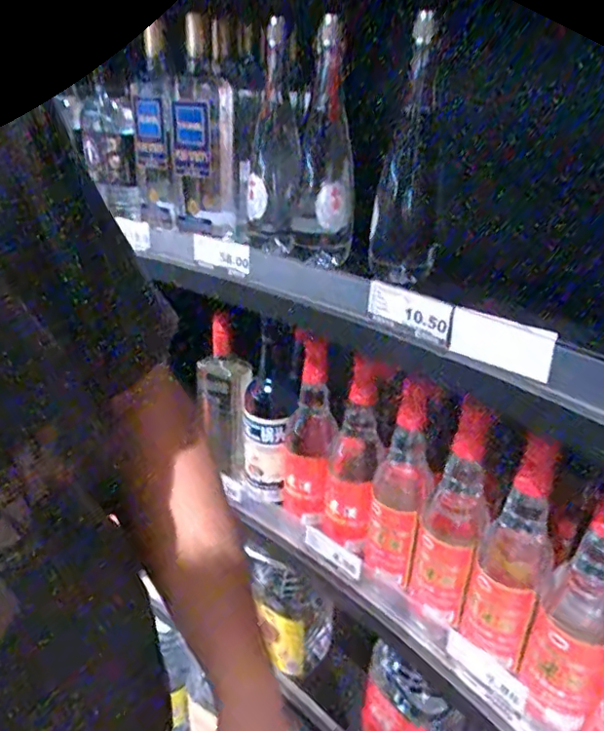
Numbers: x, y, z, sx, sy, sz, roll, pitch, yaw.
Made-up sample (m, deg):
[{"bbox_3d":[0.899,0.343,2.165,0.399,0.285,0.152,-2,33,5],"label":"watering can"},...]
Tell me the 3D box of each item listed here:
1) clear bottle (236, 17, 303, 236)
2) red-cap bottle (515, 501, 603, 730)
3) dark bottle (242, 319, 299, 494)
[{"bbox_3d":[-0.042,-0.292,0.721,0.071,0.233,0.073,-4,25,-16],"label":"clear bottle"},{"bbox_3d":[0.253,0.205,0.496,0.074,0.245,0.073,21,29,34],"label":"red-cap bottle"},{"bbox_3d":[-0.044,0.055,0.750,0.068,0.228,0.066,-2,25,-11],"label":"dark bottle"}]

